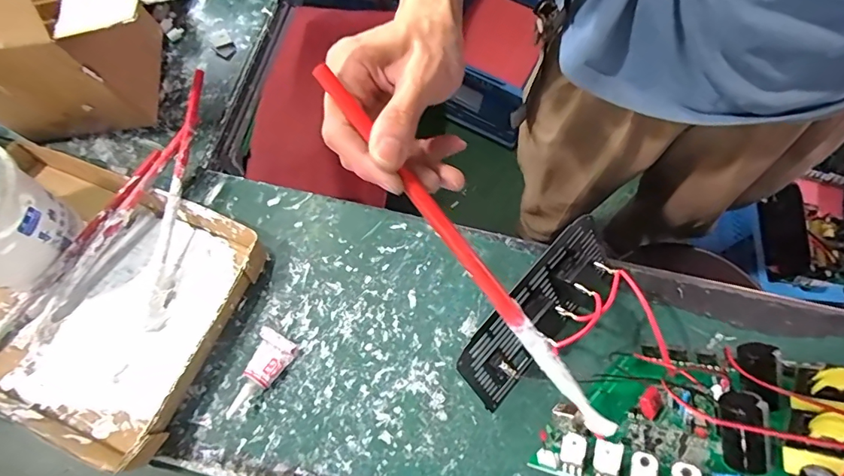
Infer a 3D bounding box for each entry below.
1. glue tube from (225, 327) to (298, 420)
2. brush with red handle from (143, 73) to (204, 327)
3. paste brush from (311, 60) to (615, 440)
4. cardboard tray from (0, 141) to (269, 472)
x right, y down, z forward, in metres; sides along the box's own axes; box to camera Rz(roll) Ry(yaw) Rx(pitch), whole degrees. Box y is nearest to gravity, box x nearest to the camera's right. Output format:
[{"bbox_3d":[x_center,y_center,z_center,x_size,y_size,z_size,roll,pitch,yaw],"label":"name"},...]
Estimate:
[{"bbox_3d":[-0.152,0.124,0.429,0.038,0.016,0.081,25,58,6],"label":"glue tube"},{"bbox_3d":[-0.249,-0.041,0.470,0.017,0.022,0.262,6,82,-1],"label":"brush with red handle"},{"bbox_3d":[0.028,0.013,0.259,0.012,0.010,0.259,-41,99,-16],"label":"paste brush"},{"bbox_3d":[-0.331,0.046,0.449,0.291,0.036,0.230,23,70,5],"label":"cardboard tray"}]

